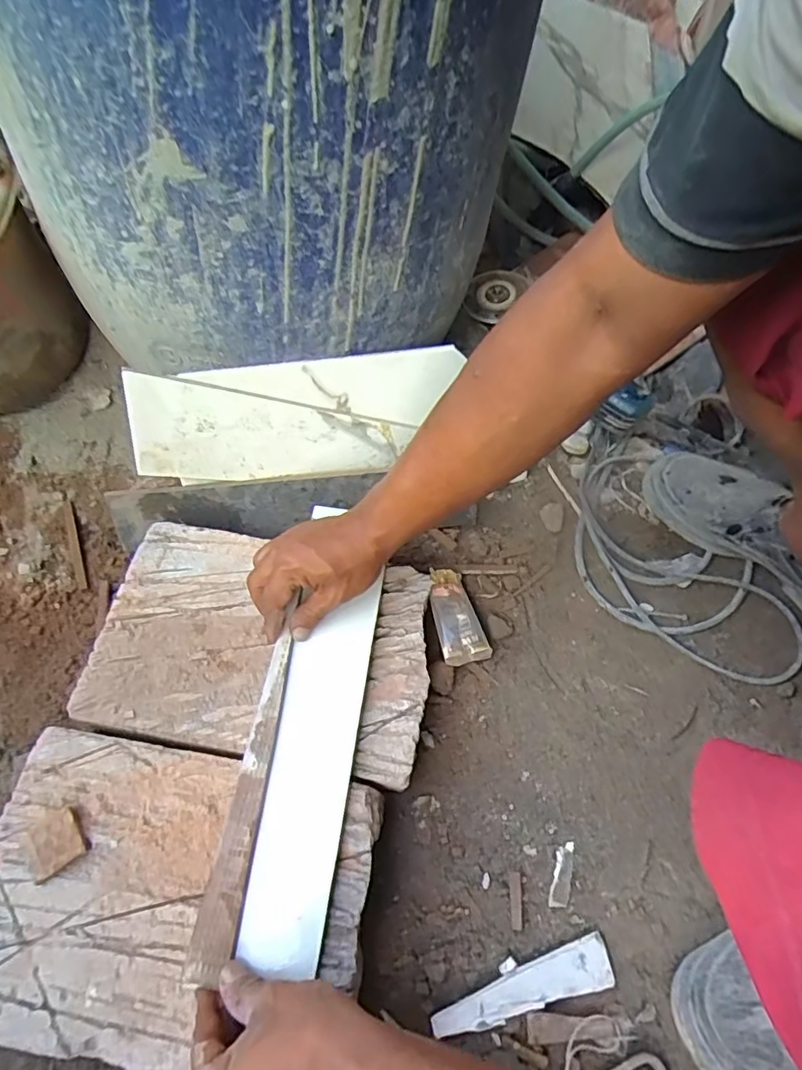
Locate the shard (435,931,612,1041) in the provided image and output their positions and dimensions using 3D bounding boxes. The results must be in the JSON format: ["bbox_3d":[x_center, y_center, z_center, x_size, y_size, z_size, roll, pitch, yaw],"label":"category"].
[{"bbox_3d":[0.095,0.351,0.448,0.145,0.005,0.033,-10,59,-9],"label":"shard"}]

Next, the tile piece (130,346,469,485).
[{"bbox_3d":[-0.106,-0.119,0.595,0.316,0.127,0.009,-8,37,-10],"label":"tile piece"}]

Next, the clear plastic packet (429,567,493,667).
[{"bbox_3d":[0.053,0.083,0.600,0.047,0.034,0.103,-14,59,-12],"label":"clear plastic packet"}]

